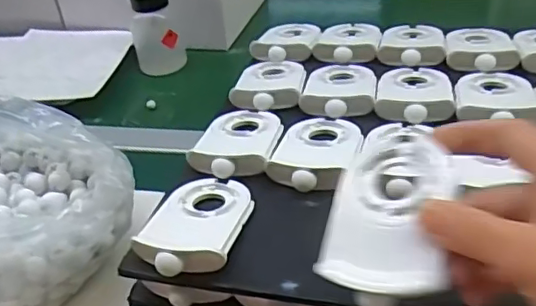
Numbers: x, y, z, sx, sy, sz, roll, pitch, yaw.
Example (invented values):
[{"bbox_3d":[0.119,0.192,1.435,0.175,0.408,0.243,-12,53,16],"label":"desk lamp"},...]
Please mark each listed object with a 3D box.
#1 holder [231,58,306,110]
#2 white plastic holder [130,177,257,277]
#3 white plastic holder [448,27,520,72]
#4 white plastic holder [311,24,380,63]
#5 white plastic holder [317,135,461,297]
[{"bbox_3d":[0.004,-0.066,0.502,0.057,0.018,0.092,1,35,11],"label":"holder"},{"bbox_3d":[-0.043,0.038,0.357,0.056,0.012,0.088,5,36,16],"label":"white plastic holder"},{"bbox_3d":[0.190,-0.094,0.518,0.059,0.015,0.086,3,27,12],"label":"white plastic holder"},{"bbox_3d":[0.079,-0.111,0.560,0.059,0.016,0.084,4,36,15],"label":"white plastic holder"},{"bbox_3d":[0.060,0.029,0.282,0.057,0.016,0.083,1,58,28],"label":"white plastic holder"}]

